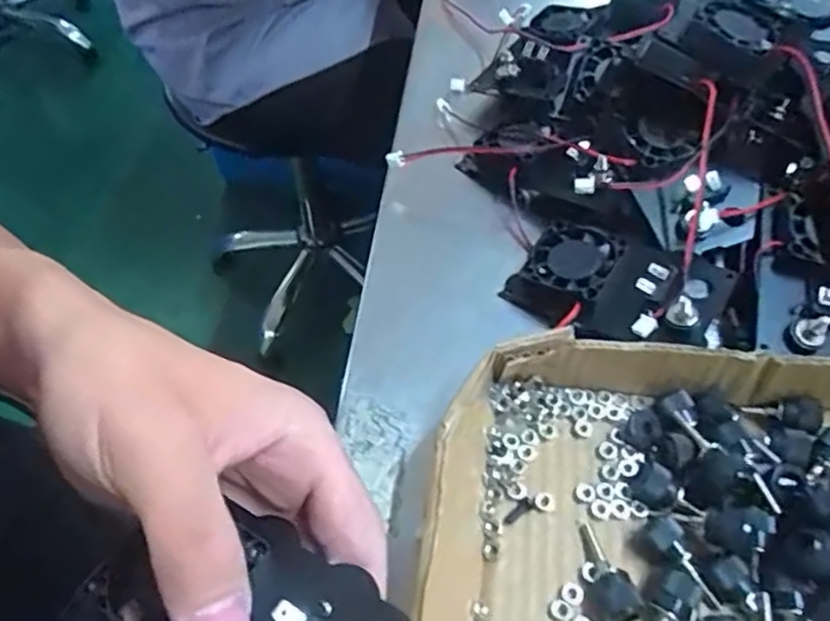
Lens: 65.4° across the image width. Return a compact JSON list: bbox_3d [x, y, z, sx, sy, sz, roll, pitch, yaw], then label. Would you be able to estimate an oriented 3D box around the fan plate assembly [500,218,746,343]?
[{"bbox_3d":[0.091,-0.013,0.291,0.090,0.018,0.056,22,60,18],"label":"fan plate assembly"}]

